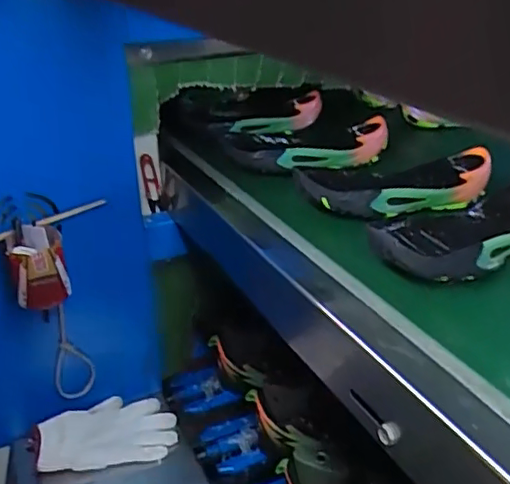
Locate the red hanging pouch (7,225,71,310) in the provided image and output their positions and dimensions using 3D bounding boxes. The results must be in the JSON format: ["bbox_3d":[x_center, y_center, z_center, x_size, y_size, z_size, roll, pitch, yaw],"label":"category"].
[{"bbox_3d":[-0.271,0.031,0.738,0.063,0.091,0.056,-11,24,-22],"label":"red hanging pouch"}]

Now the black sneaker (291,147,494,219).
[{"bbox_3d":[0.165,-0.063,0.688,0.225,0.055,0.072,-7,23,-15],"label":"black sneaker"}]

